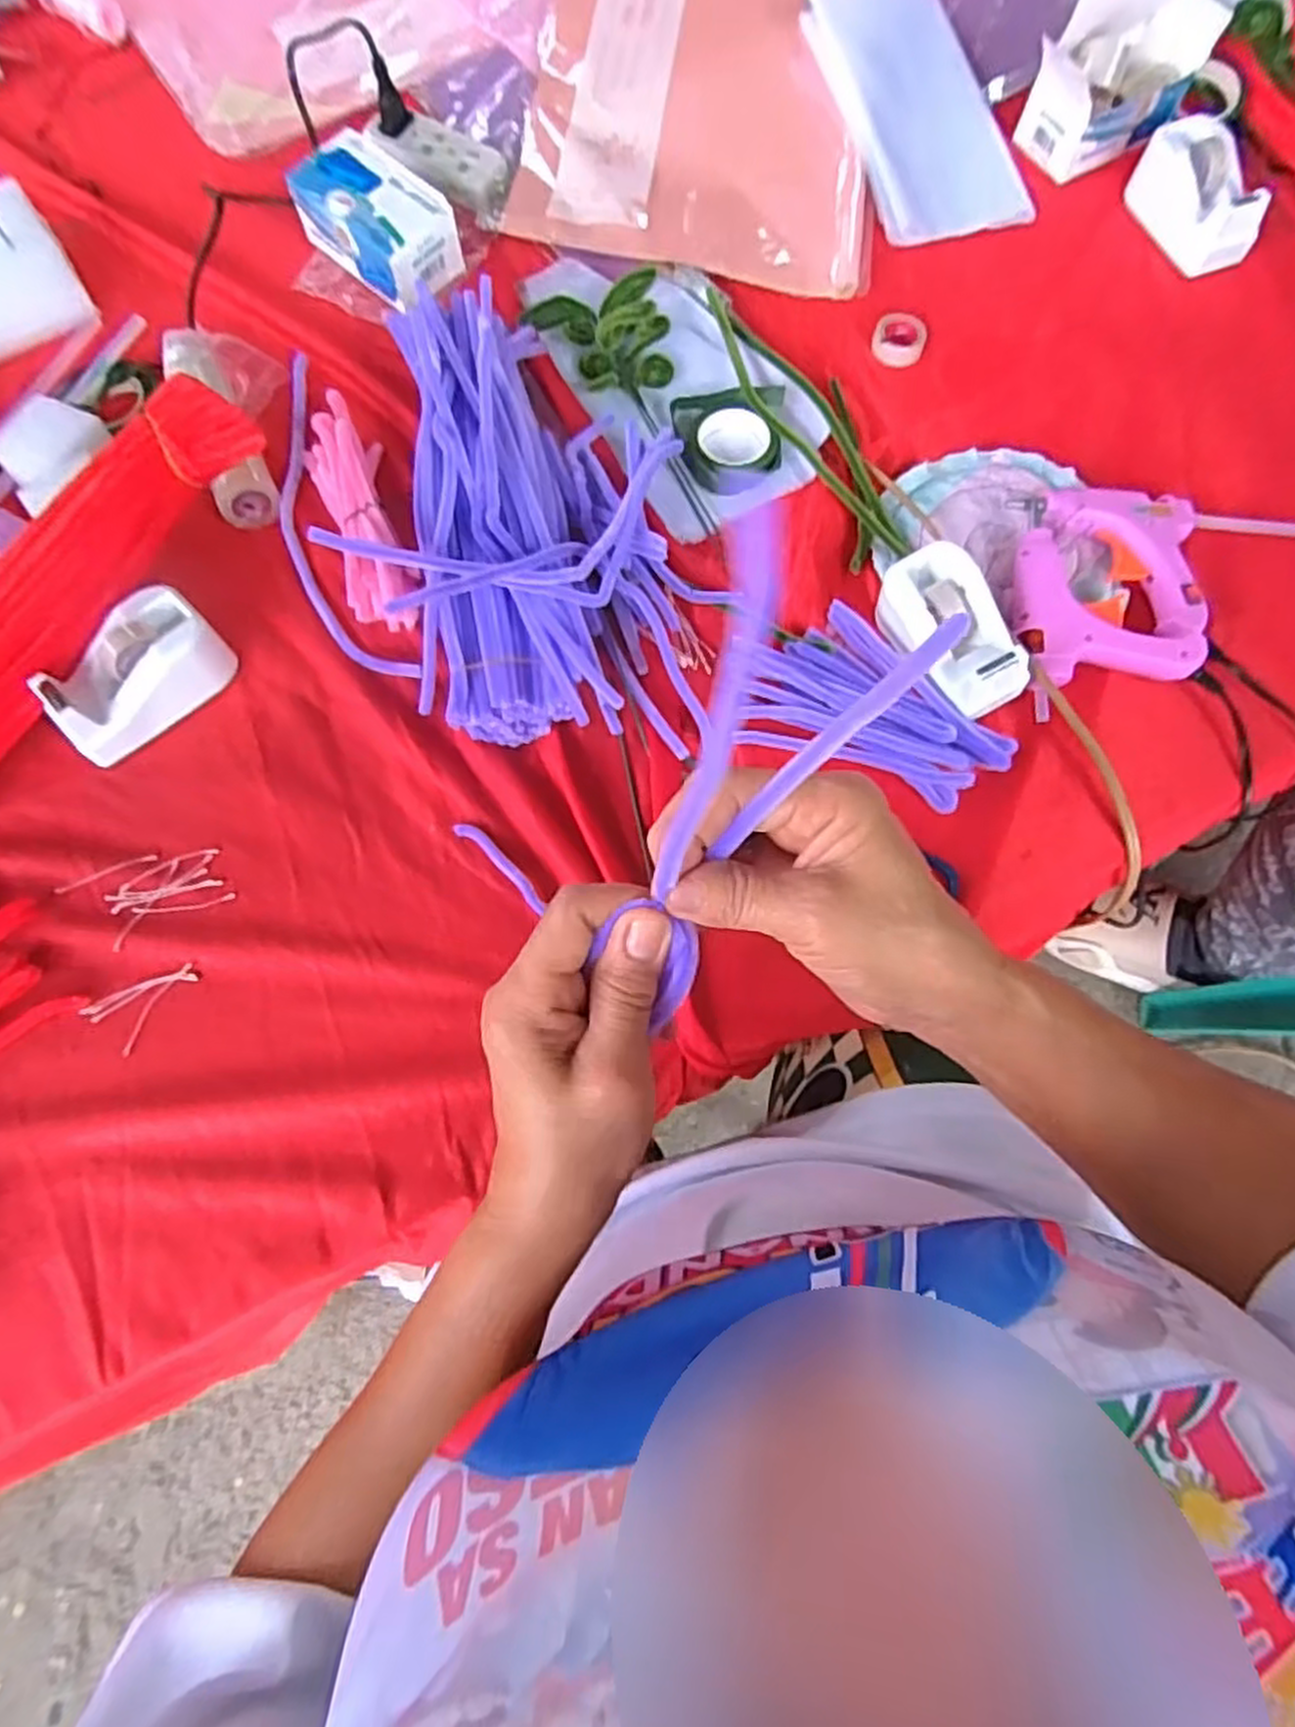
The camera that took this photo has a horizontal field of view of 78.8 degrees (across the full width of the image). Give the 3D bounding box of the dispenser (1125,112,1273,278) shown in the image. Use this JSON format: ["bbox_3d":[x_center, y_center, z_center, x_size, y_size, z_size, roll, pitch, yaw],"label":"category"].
[{"bbox_3d":[0.402,-0.491,0.577,0.057,0.041,0.110,-24,75,-7],"label":"dispenser"}]

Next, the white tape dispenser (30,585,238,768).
[{"bbox_3d":[-0.292,-0.107,0.453,0.054,0.042,0.097,43,78,11],"label":"white tape dispenser"}]

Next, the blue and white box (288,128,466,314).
[{"bbox_3d":[-0.185,-0.444,0.551,0.116,0.049,0.070,42,77,10],"label":"blue and white box"}]

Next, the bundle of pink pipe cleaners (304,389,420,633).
[{"bbox_3d":[-0.181,-0.221,0.495,0.044,0.029,0.165,-20,74,-6],"label":"bundle of pink pipe cleaners"}]

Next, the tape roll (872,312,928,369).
[{"bbox_3d":[0.178,-0.370,0.558,0.036,0.009,0.043,18,74,5],"label":"tape roll"}]

